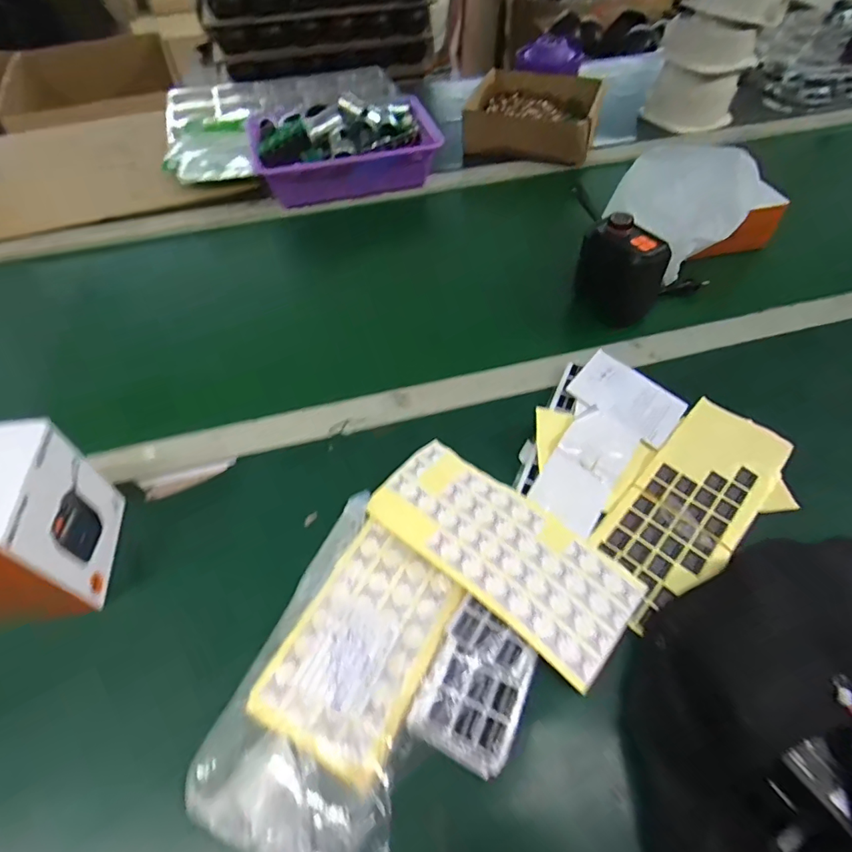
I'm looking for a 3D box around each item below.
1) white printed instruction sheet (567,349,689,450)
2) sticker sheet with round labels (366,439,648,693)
[{"bbox_3d":[0.191,-0.030,0.468,0.099,0.016,0.072,36,61,27],"label":"white printed instruction sheet"},{"bbox_3d":[0.057,0.089,0.383,0.206,0.013,0.091,35,62,26],"label":"sticker sheet with round labels"}]

